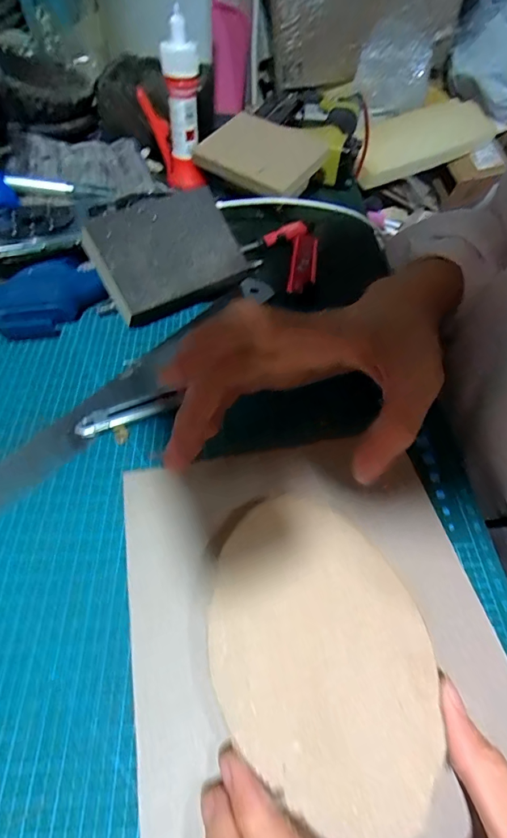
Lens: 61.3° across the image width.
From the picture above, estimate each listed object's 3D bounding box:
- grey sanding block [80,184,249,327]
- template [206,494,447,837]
[{"bbox_3d":[-0.064,-0.121,0.310,0.099,0.024,0.085,-32,88,-22],"label":"grey sanding block"},{"bbox_3d":[0.028,0.093,0.179,0.088,0.006,0.127,-3,54,-5],"label":"template"}]

